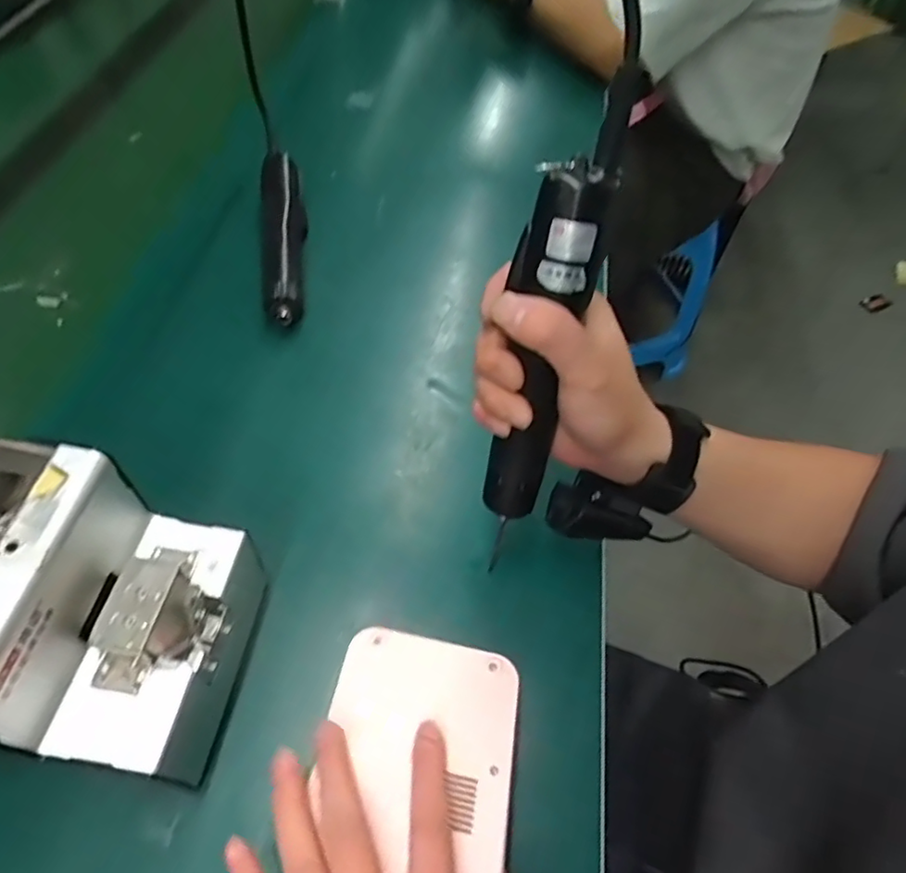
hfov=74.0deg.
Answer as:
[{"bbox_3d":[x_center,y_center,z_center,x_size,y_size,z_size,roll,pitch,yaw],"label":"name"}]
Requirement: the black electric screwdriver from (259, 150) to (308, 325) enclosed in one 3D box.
[{"bbox_3d":[-0.162,-0.194,0.572,0.044,0.038,0.208,-9,56,-9],"label":"black electric screwdriver"}]

